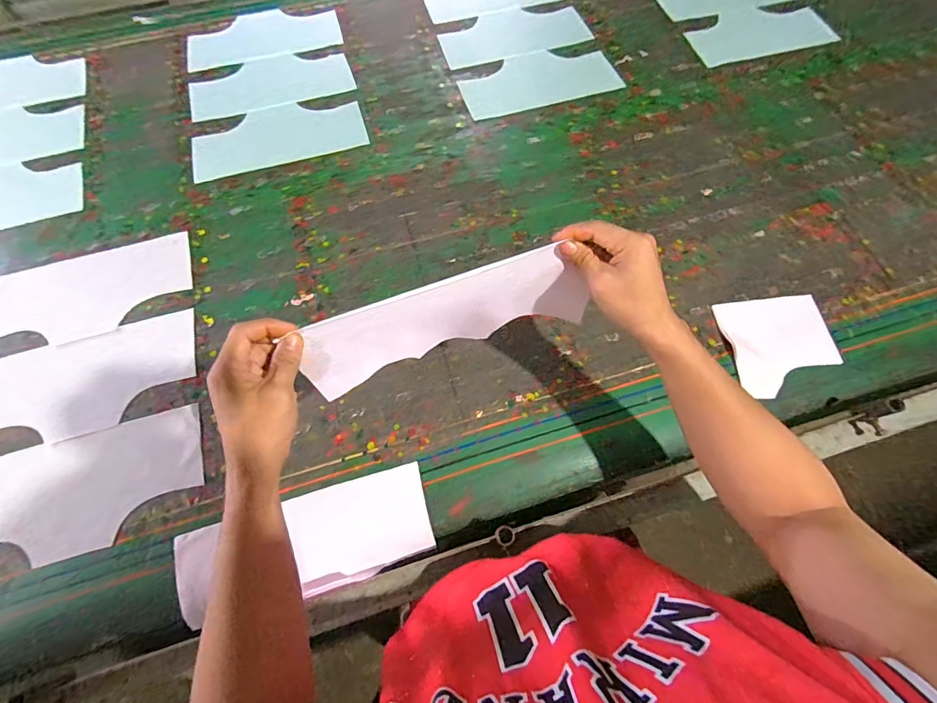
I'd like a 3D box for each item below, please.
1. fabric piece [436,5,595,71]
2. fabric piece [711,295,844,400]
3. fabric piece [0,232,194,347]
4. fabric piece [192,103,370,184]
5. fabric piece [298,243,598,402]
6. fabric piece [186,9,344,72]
[{"bbox_3d":[0.090,-0.665,0.911,0.299,0.008,0.152,-16,66,-7],"label":"fabric piece"},{"bbox_3d":[0.450,-0.012,0.628,0.145,0.024,0.138,-9,68,-2],"label":"fabric piece"},{"bbox_3d":[-0.589,-0.087,0.673,0.307,0.008,0.152,-16,70,-3],"label":"fabric piece"},{"bbox_3d":[-0.346,-0.397,0.796,0.302,0.007,0.151,-16,69,-5],"label":"fabric piece"},{"bbox_3d":[-0.017,-0.033,0.454,0.293,0.102,0.051,-19,66,-11],"label":"fabric piece"},{"bbox_3d":[-0.423,-0.660,0.908,0.305,0.008,0.171,-13,64,-2],"label":"fabric piece"}]

